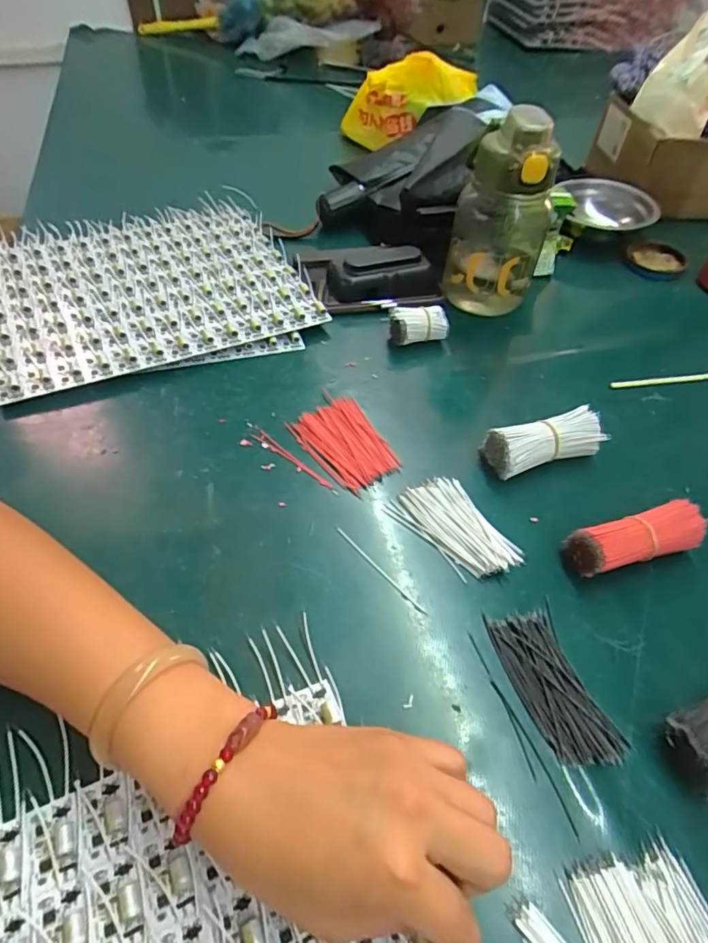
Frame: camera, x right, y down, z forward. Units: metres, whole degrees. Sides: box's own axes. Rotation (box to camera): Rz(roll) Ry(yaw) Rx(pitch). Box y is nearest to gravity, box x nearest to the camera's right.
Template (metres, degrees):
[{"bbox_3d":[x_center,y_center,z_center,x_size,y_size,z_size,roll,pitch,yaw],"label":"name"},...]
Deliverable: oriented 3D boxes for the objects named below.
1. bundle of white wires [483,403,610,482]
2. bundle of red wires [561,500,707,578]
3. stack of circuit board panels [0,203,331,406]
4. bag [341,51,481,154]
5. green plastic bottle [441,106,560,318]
[{"bbox_3d":[0.149,-0.021,0.410,0.086,0.037,0.033,-9,54,-11],"label":"bundle of white wires"},{"bbox_3d":[0.192,0.047,0.359,0.088,0.038,0.029,-12,54,-13],"label":"bundle of red wires"},{"bbox_3d":[-0.219,-0.184,0.528,0.310,0.023,0.266,-17,56,-17],"label":"stack of circuit board panels"},{"bbox_3d":[0.066,-0.519,0.734,0.216,0.086,0.054,0,44,37],"label":"bag"},{"bbox_3d":[0.140,-0.239,0.489,0.085,0.169,0.081,17,53,8],"label":"green plastic bottle"}]

